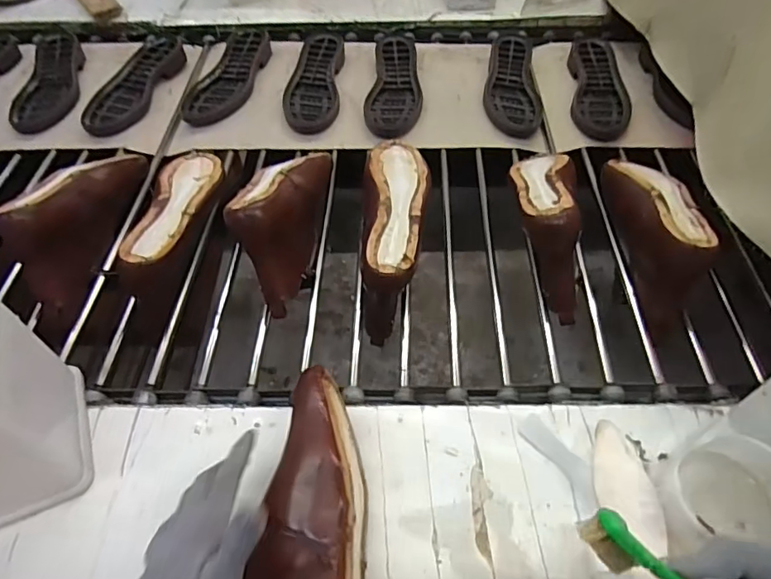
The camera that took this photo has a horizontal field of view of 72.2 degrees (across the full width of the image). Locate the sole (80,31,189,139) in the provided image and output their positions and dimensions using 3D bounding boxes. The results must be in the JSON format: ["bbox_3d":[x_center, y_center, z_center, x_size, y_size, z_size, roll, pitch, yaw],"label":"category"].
[{"bbox_3d":[-0.462,-0.387,0.971,0.101,0.031,0.290,12,53,11],"label":"sole"}]

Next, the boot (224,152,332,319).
[{"bbox_3d":[-0.139,-0.099,0.699,0.088,0.129,0.269,3,52,4],"label":"boot"}]

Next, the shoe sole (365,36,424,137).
[{"bbox_3d":[0.019,-0.369,0.950,0.093,0.023,0.267,4,55,5],"label":"shoe sole"}]

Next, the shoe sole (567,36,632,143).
[{"bbox_3d":[0.380,-0.359,0.932,0.098,0.026,0.266,6,52,6],"label":"shoe sole"}]

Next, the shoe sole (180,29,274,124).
[{"bbox_3d":[-0.291,-0.402,0.986,0.100,0.024,0.281,9,53,9],"label":"shoe sole"}]

